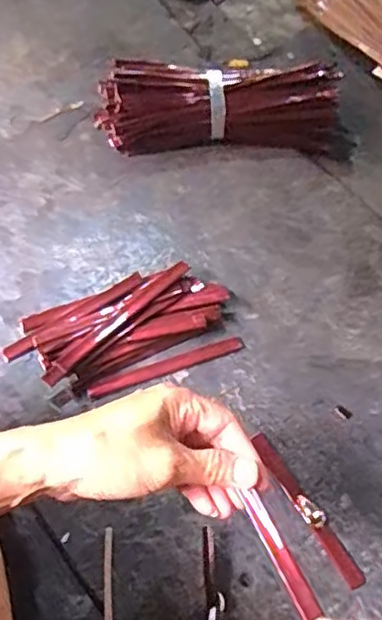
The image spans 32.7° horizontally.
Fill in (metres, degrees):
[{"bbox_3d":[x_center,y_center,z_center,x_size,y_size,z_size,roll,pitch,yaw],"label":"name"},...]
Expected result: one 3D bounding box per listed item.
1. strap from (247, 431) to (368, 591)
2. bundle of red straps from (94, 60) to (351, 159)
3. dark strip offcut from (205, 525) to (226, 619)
[{"bbox_3d":[0.097,0.167,0.549,0.016,0.004,0.143,-31,73,-17],"label":"strap"},{"bbox_3d":[0.039,-0.217,0.700,0.281,0.066,0.074,0,66,-1],"label":"bundle of red straps"},{"bbox_3d":[0.017,0.210,0.509,0.015,0.009,0.076,-4,79,-4],"label":"dark strip offcut"}]

